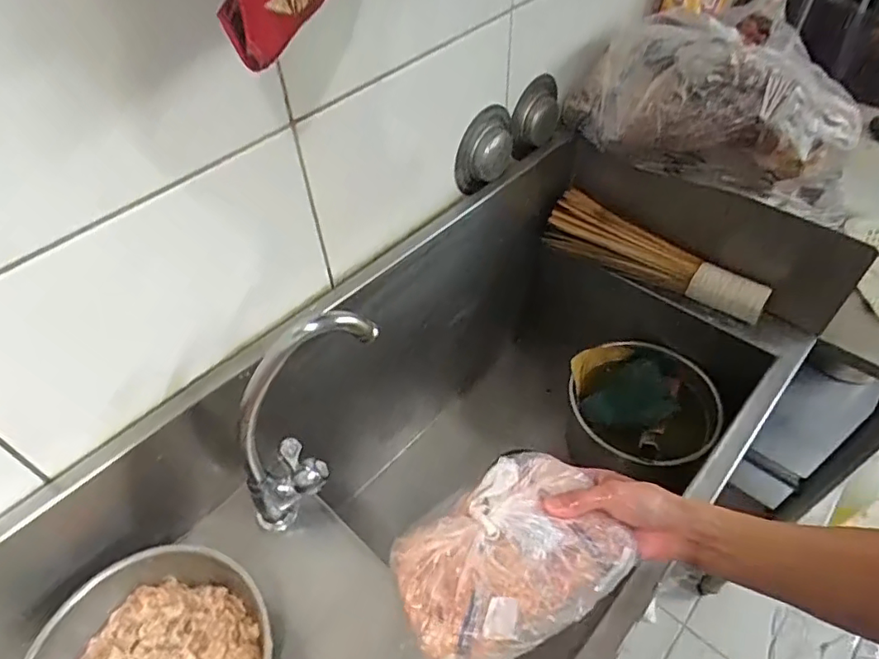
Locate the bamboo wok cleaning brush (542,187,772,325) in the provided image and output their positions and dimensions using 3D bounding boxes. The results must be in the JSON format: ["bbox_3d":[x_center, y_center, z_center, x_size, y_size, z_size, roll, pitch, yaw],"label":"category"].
[{"bbox_3d":[0.285,-0.101,0.751,0.295,0.062,0.052,25,55,22],"label":"bamboo wok cleaning brush"}]

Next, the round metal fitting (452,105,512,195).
[{"bbox_3d":[0.059,-0.219,0.680,0.035,0.118,0.104,30,57,25],"label":"round metal fitting"}]

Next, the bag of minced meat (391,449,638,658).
[{"bbox_3d":[0.058,0.190,0.475,0.188,0.042,0.129,-25,53,-18],"label":"bag of minced meat"}]

